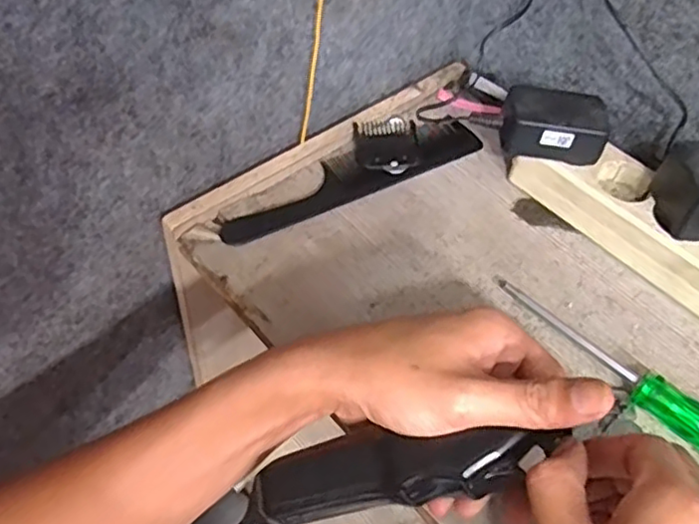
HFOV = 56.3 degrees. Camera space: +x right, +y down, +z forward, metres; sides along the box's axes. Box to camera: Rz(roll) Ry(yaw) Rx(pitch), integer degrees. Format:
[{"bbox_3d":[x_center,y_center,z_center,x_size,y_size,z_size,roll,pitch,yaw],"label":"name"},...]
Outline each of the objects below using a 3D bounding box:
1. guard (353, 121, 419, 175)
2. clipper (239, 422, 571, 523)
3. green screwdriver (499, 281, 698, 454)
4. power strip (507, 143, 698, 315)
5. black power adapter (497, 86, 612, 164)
[{"bbox_3d":[0.029,-0.091,0.504,0.048,0.011,0.060,-4,54,-9],"label":"guard"},{"bbox_3d":[0.021,0.108,0.328,0.155,0.034,0.039,-15,52,14],"label":"clipper"},{"bbox_3d":[0.172,0.069,0.388,0.022,0.028,0.189,-32,63,-26],"label":"green screwdriver"},{"bbox_3d":[0.219,-0.014,0.446,0.056,0.043,0.224,-36,64,-27],"label":"power strip"},{"bbox_3d":[0.140,-0.096,0.455,0.068,0.030,0.044,5,53,-2],"label":"black power adapter"}]

